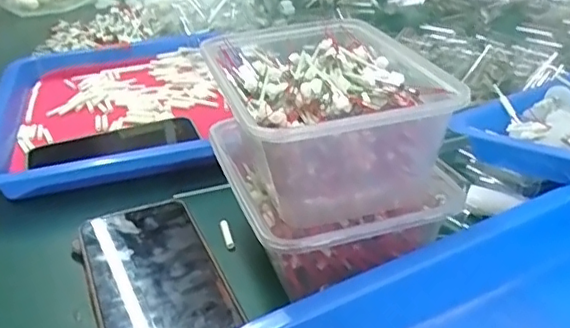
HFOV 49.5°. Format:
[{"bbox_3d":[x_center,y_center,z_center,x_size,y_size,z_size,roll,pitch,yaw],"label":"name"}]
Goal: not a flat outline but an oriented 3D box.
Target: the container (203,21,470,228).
[{"bbox_3d":[0.026,-0.030,0.382,0.123,0.070,0.173,-10,29,-11],"label":"container"}]

